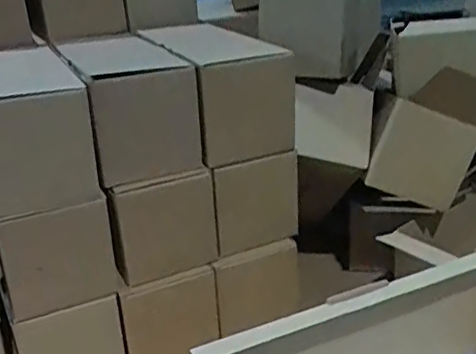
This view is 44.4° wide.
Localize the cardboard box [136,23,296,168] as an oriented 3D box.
[{"bbox_3d":[-0.026,-0.100,0.636,0.102,0.103,0.235,-11,24,-17],"label":"cardboard box"}]

